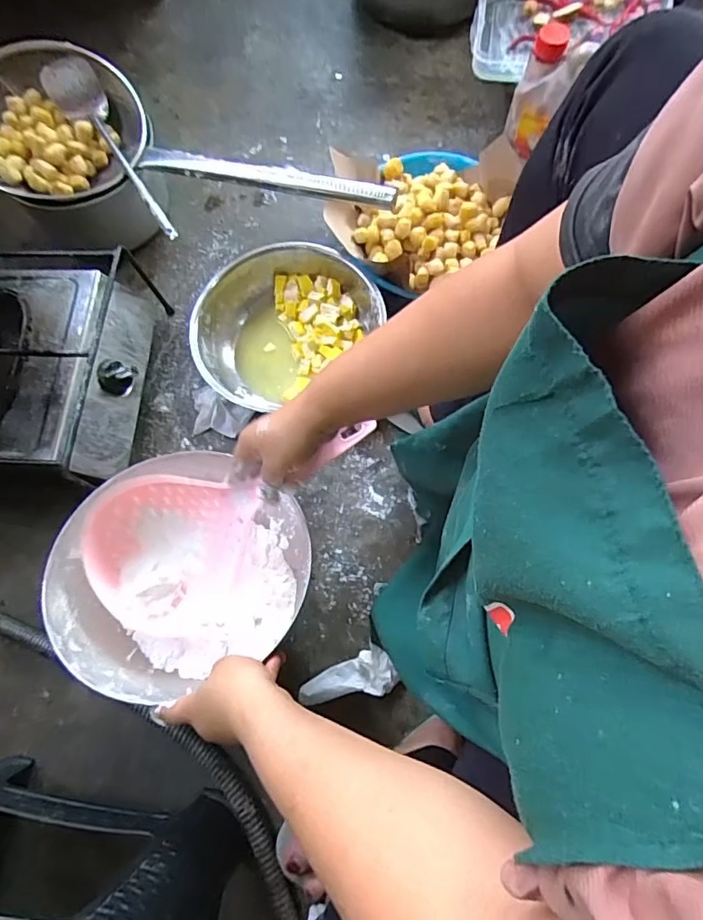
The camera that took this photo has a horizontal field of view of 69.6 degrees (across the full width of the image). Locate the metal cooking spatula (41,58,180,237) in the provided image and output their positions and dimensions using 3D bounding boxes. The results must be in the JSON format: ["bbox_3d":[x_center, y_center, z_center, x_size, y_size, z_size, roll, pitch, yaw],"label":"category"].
[{"bbox_3d":[-0.338,-0.432,0.700,0.072,0.045,0.339,-29,74,-8],"label":"metal cooking spatula"}]

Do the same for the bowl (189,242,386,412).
[{"bbox_3d":[-0.092,-0.180,0.722,0.244,0.082,0.246,0,72,2],"label":"bowl"}]

